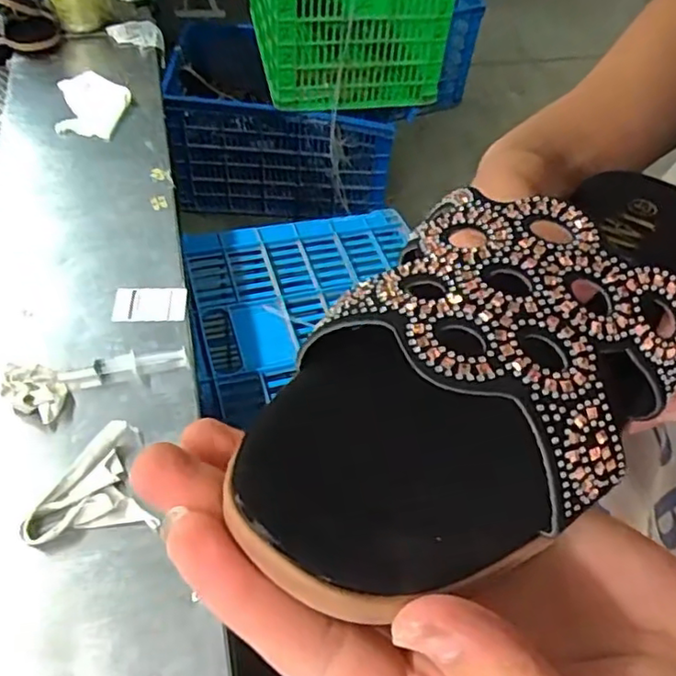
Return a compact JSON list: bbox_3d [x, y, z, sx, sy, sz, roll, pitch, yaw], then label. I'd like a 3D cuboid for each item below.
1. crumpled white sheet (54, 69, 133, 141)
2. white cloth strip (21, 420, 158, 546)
[{"bbox_3d":[-0.384,-0.373,0.987,0.108,0.018,0.169,-10,48,-9],"label":"crumpled white sheet"},{"bbox_3d":[-0.228,0.132,0.577,0.104,0.021,0.103,-9,48,-8],"label":"white cloth strip"}]

